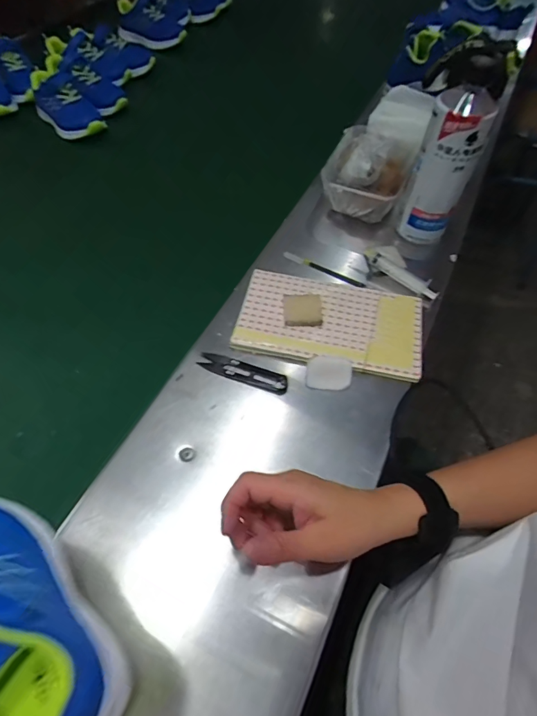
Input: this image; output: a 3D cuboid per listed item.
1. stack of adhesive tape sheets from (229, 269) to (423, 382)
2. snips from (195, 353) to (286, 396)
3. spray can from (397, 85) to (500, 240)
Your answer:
[{"bbox_3d":[0.073,-0.046,0.517,0.210,0.014,0.125,11,56,4],"label":"stack of adhesive tape sheets"},{"bbox_3d":[-0.028,0.014,0.475,0.101,0.015,0.024,21,58,9],"label":"snips"},{"bbox_3d":[0.219,-0.237,0.547,0.069,0.175,0.074,22,57,12],"label":"spray can"}]

